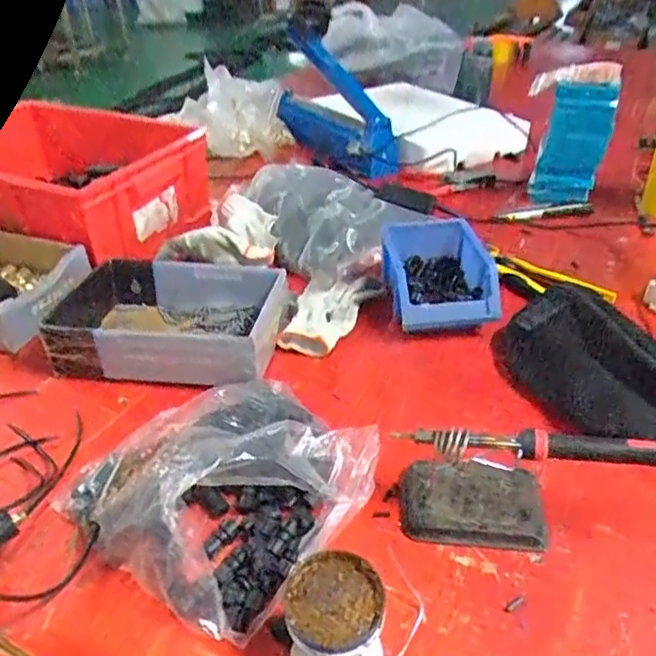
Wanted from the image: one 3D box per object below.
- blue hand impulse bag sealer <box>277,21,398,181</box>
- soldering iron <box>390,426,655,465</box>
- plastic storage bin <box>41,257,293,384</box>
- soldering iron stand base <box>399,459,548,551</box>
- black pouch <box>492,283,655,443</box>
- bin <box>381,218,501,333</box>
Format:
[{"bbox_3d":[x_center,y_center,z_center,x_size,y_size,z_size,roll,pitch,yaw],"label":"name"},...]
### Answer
[{"bbox_3d":[0.009,-0.455,1.209,0.082,0.191,0.376,-18,39,-23],"label":"blue hand impulse bag sealer"},{"bbox_3d":[0.170,0.095,0.484,0.224,0.029,0.020,5,36,8],"label":"soldering iron"},{"bbox_3d":[-0.206,-0.014,0.730,0.285,0.068,0.173,4,36,7],"label":"plastic storage bin"},{"bbox_3d":[0.126,0.153,0.533,0.121,0.021,0.078,4,36,7],"label":"soldering iron stand base"},{"bbox_3d":[0.289,0.044,0.606,0.258,0.091,0.109,23,42,30],"label":"black pouch"},{"bbox_3d":[0.141,-0.070,0.791,0.123,0.078,0.192,-3,36,-3],"label":"bin"}]

